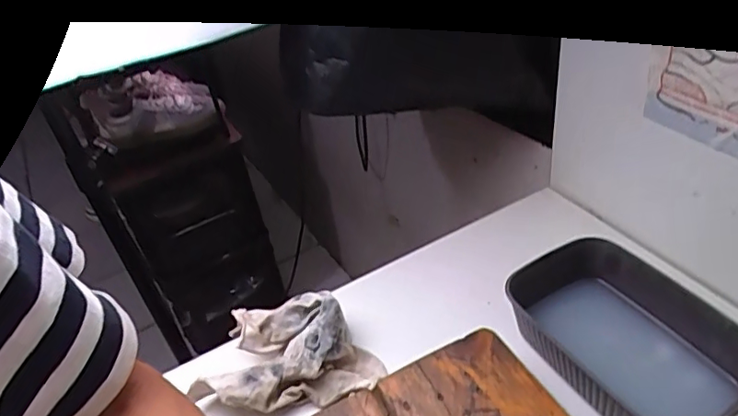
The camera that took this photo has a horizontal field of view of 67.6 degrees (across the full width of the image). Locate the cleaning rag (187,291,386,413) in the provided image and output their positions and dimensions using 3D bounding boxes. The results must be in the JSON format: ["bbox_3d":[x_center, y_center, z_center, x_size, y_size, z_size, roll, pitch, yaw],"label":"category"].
[{"bbox_3d":[-0.061,0.117,0.441,0.138,0.046,0.085,-6,38,4],"label":"cleaning rag"}]

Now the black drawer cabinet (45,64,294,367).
[{"bbox_3d":[-0.466,-0.012,1.329,0.311,0.570,0.364,-31,43,-25],"label":"black drawer cabinet"}]

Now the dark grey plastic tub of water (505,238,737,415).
[{"bbox_3d":[0.190,0.100,0.415,0.120,0.062,0.163,-23,40,-16],"label":"dark grey plastic tub of water"}]

